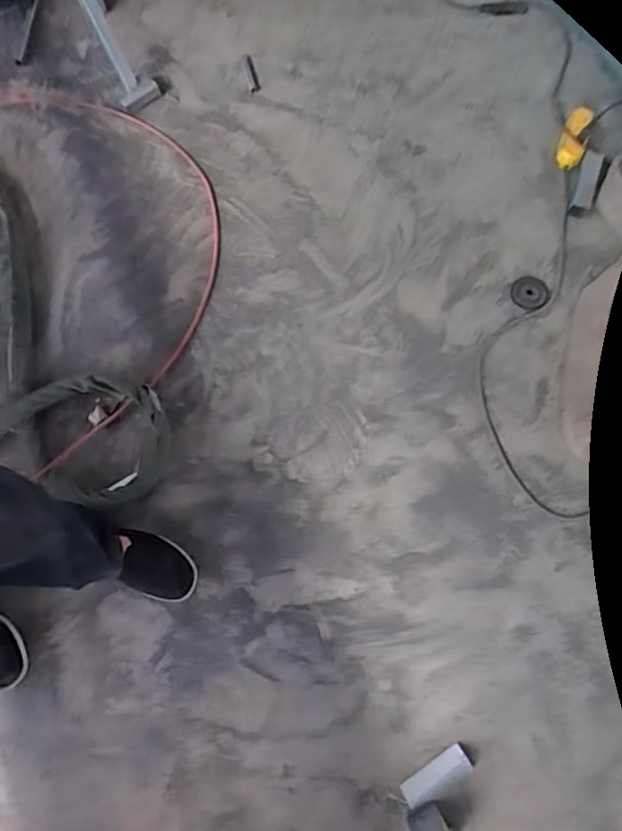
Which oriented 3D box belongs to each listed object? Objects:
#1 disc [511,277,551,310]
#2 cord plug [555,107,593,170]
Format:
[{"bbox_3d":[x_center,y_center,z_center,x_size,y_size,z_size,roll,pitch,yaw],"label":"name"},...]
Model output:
[{"bbox_3d":[0.481,-0.267,1.200,0.080,0.007,0.073,0,85,3],"label":"disc"},{"bbox_3d":[0.624,-0.662,1.296,0.057,0.063,0.161,18,76,7],"label":"cord plug"}]

